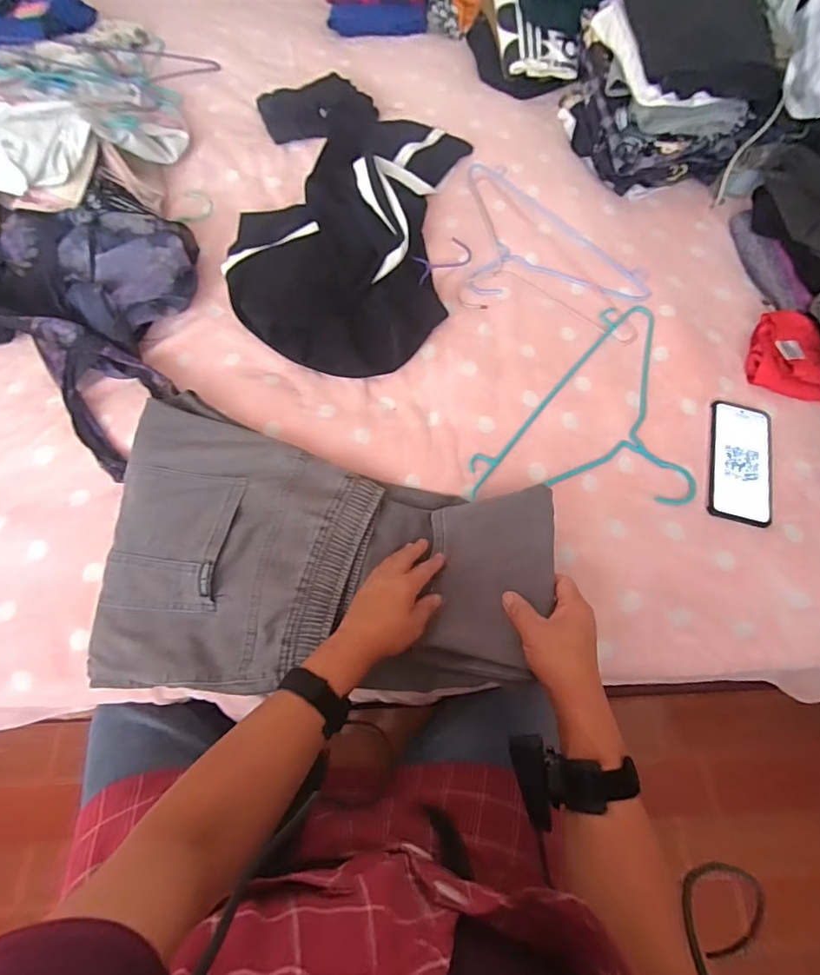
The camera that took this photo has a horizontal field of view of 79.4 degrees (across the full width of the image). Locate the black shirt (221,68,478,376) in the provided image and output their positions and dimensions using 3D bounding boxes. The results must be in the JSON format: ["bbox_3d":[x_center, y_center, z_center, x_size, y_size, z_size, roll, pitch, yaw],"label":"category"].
[{"bbox_3d":[-0.095,-0.474,0.787,0.352,0.072,0.661,3,67,-1],"label":"black shirt"}]

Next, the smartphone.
[{"bbox_3d":[0.430,-0.035,0.636,0.081,0.012,0.162,13,68,4],"label":"smartphone"}]

